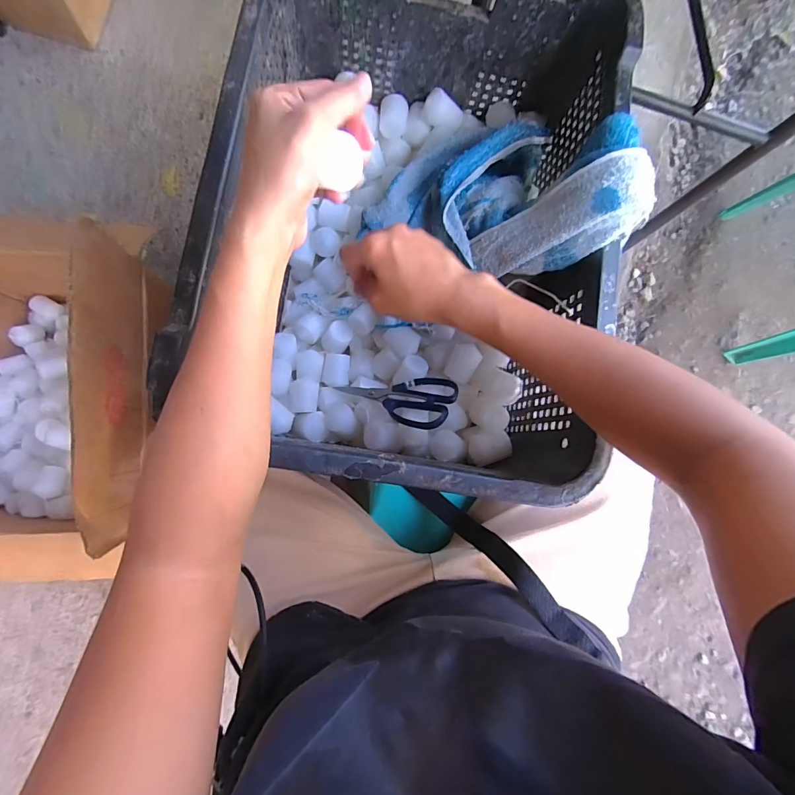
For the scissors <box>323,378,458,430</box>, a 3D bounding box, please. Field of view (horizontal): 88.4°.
[{"bbox_3d":[-0.012,0.005,0.498,0.164,0.012,0.080,-2,41,17],"label":"scissors"}]

